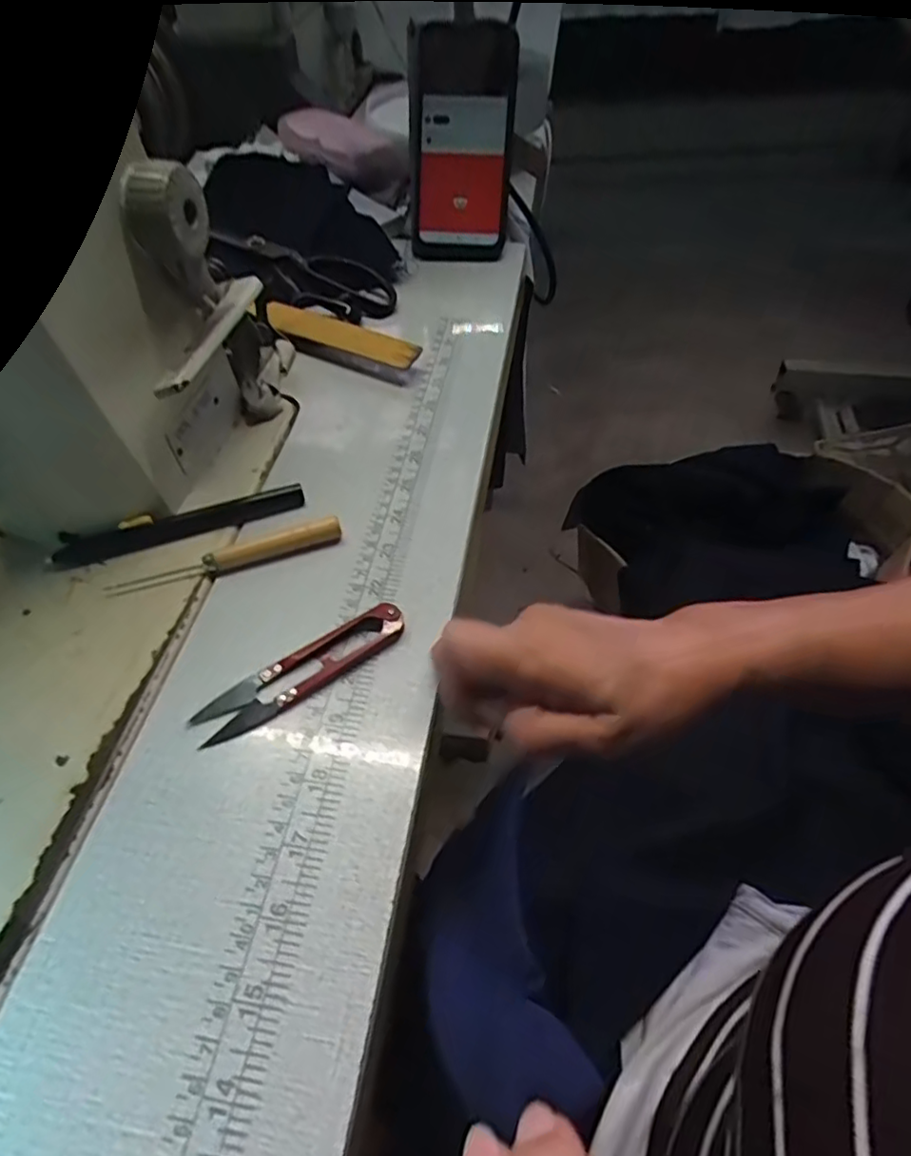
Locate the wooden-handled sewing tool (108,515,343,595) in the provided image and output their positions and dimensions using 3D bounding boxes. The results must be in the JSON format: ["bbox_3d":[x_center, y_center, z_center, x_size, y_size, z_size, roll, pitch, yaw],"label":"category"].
[{"bbox_3d":[-0.119,-0.012,0.333,0.119,0.010,0.012,-16,52,-9],"label":"wooden-handled sewing tool"}]

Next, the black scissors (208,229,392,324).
[{"bbox_3d":[-0.120,-0.241,0.502,0.157,0.016,0.055,30,58,9],"label":"black scissors"}]

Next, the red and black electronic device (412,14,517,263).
[{"bbox_3d":[0.002,-0.341,0.512,0.084,0.155,0.020,9,29,11],"label":"red and black electronic device"}]

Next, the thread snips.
[{"bbox_3d":[-0.069,0.041,0.291,0.099,0.009,0.022,-30,55,-19],"label":"thread snips"}]

